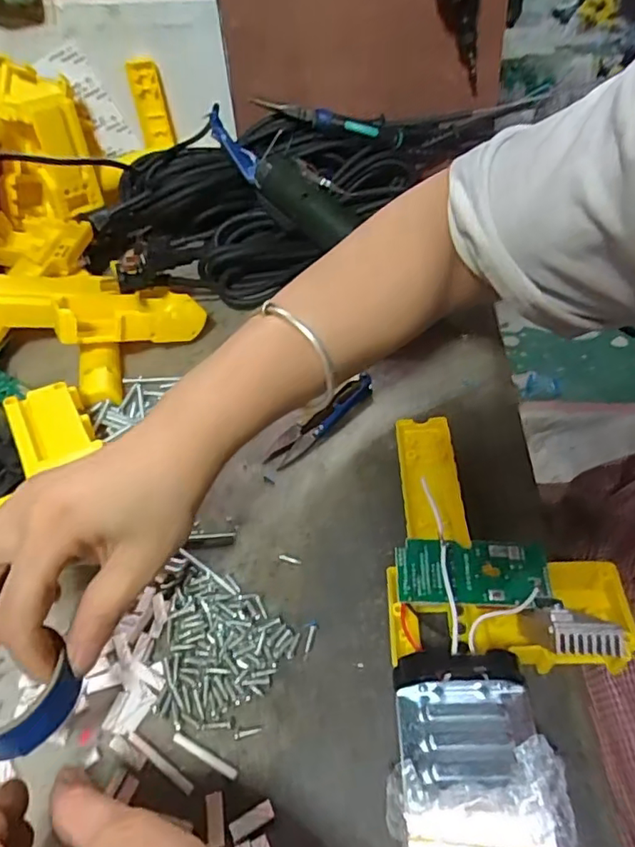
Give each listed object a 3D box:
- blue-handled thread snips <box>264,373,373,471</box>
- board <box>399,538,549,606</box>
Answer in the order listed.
[{"bbox_3d":[0.003,-0.004,0.408,0.097,0.011,0.022,-38,54,-25],"label":"blue-handled thread snips"},{"bbox_3d":[0.080,0.076,0.288,0.077,0.005,0.033,1,57,-1],"label":"board"}]

